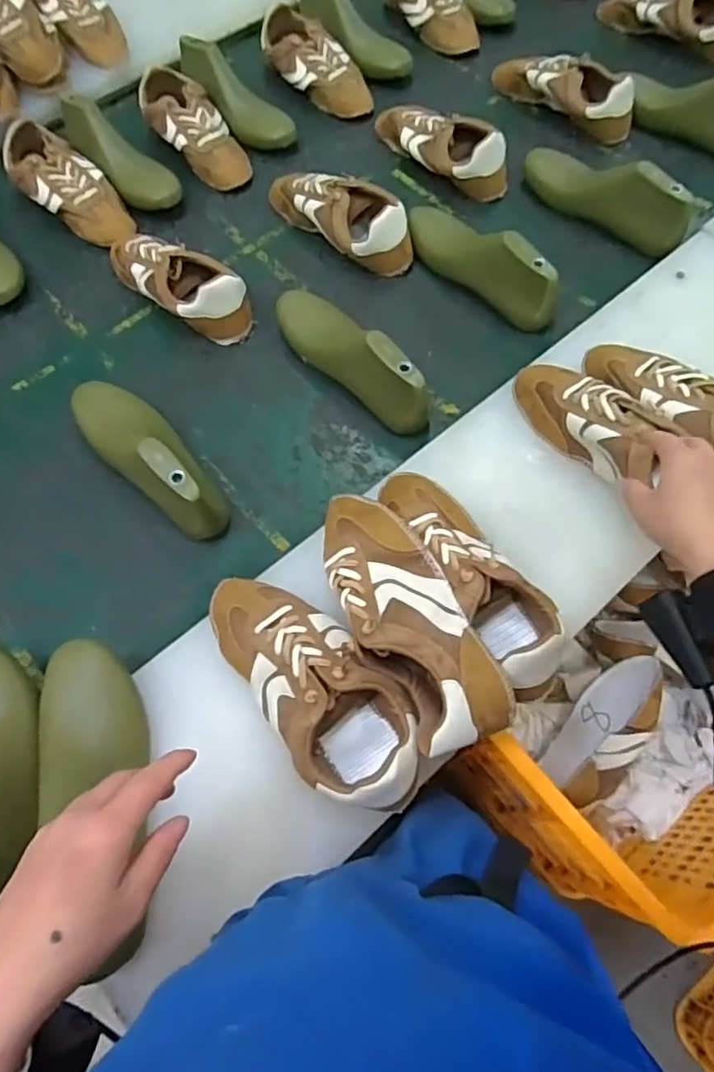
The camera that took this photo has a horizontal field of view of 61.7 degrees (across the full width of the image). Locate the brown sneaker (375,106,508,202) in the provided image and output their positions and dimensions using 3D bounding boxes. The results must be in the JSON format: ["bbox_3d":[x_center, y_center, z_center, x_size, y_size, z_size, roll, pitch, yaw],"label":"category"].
[{"bbox_3d":[0.123,-0.584,0.883,0.084,0.068,0.245,-36,71,-14],"label":"brown sneaker"}]

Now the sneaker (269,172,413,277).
[{"bbox_3d":[-0.027,-0.445,0.819,0.242,0.071,0.081,42,73,16],"label":"sneaker"}]

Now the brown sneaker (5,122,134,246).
[{"bbox_3d":[-0.413,-0.500,0.857,0.233,0.068,0.099,41,73,16],"label":"brown sneaker"}]

